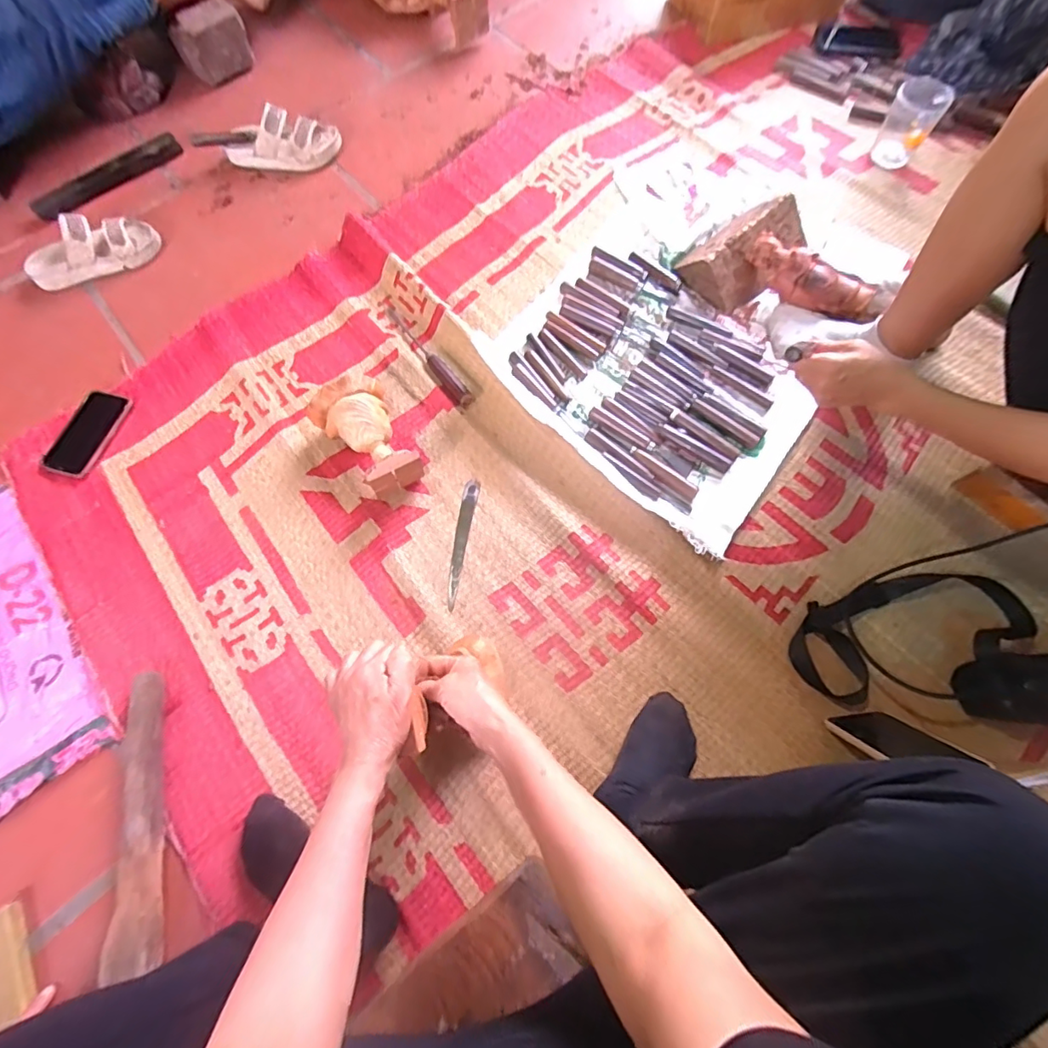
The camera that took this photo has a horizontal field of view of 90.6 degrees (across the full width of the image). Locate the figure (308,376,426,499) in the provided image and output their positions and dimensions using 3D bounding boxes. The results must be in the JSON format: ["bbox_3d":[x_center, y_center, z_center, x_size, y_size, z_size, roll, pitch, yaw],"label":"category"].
[{"bbox_3d":[-0.229,-0.128,0.770,0.110,0.082,0.174,-34,73,-9],"label":"figure"}]

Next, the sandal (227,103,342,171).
[{"bbox_3d":[-0.481,-0.752,1.015,0.226,0.069,0.084,-8,71,-1],"label":"sandal"}]

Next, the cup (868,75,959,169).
[{"bbox_3d":[0.688,-0.718,0.926,0.084,0.097,0.094,33,76,12],"label":"cup"}]

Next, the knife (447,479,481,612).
[{"bbox_3d":[-0.092,0.025,0.756,0.023,0.008,0.197,9,72,5],"label":"knife"}]

